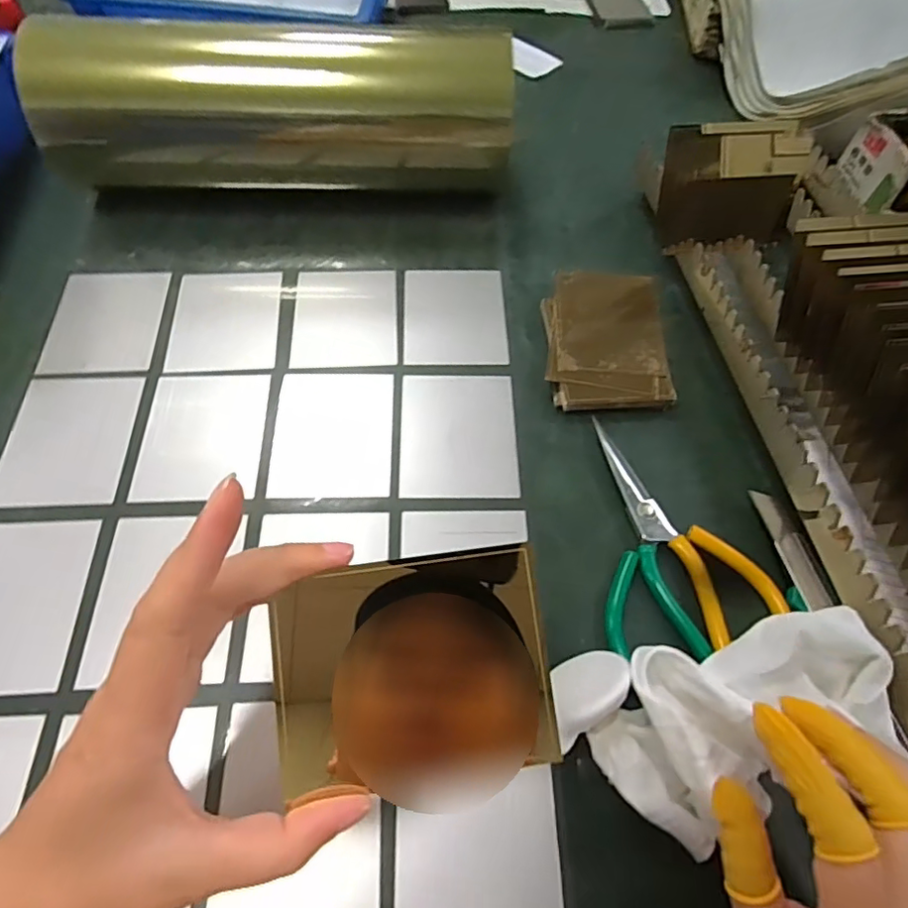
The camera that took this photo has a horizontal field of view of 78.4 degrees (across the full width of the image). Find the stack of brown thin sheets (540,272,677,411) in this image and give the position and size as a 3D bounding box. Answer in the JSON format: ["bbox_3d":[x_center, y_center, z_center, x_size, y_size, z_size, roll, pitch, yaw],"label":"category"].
[{"bbox_3d":[0.115,-0.087,0.426,0.089,0.018,0.128,3,61,-1],"label":"stack of brown thin sheets"}]

